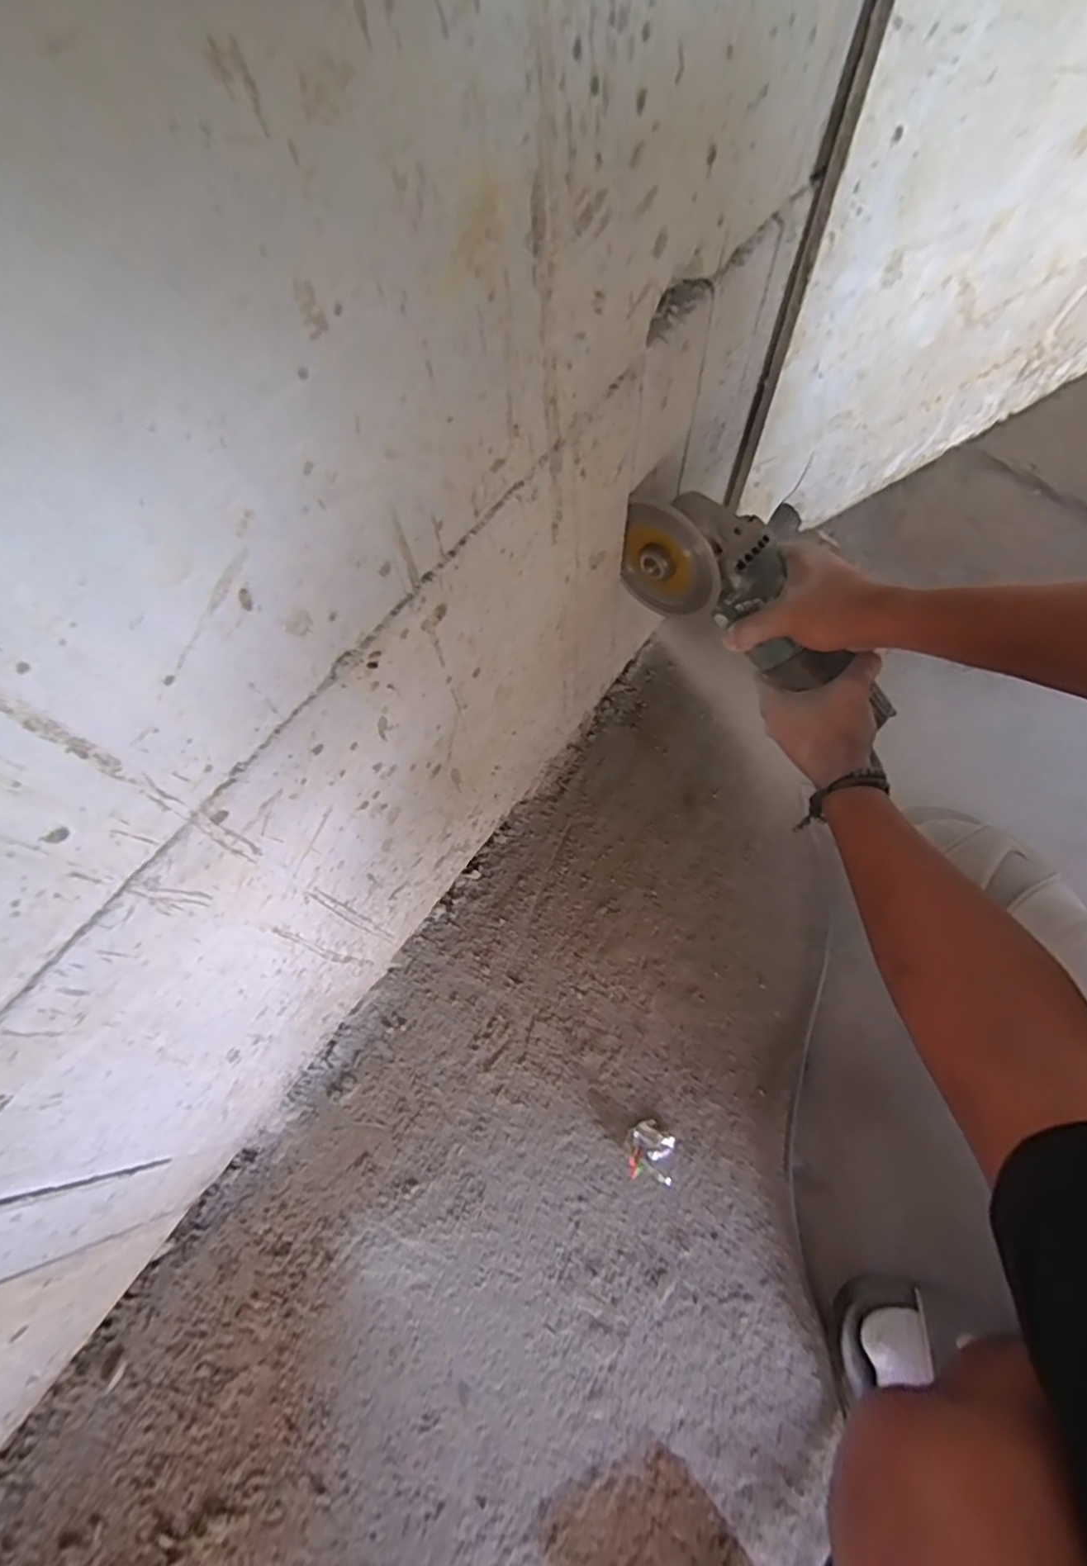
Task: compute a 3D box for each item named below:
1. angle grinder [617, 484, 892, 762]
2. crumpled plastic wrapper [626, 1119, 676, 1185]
[{"bbox_3d":[0.169,-0.142,0.493,0.241,0.091,0.078,34,71,-9],"label":"angle grinder"},{"bbox_3d":[0.088,0.302,0.517,0.038,0.016,0.041,17,69,9],"label":"crumpled plastic wrapper"}]

